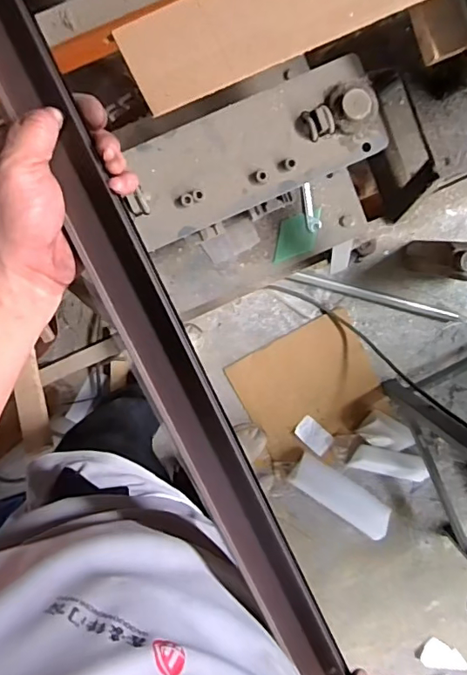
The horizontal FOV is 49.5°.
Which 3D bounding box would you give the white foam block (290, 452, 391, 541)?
[{"bbox_3d":[0.339,0.490,1.558,0.356,0.016,0.107,37,94,-8],"label":"white foam block"}]

